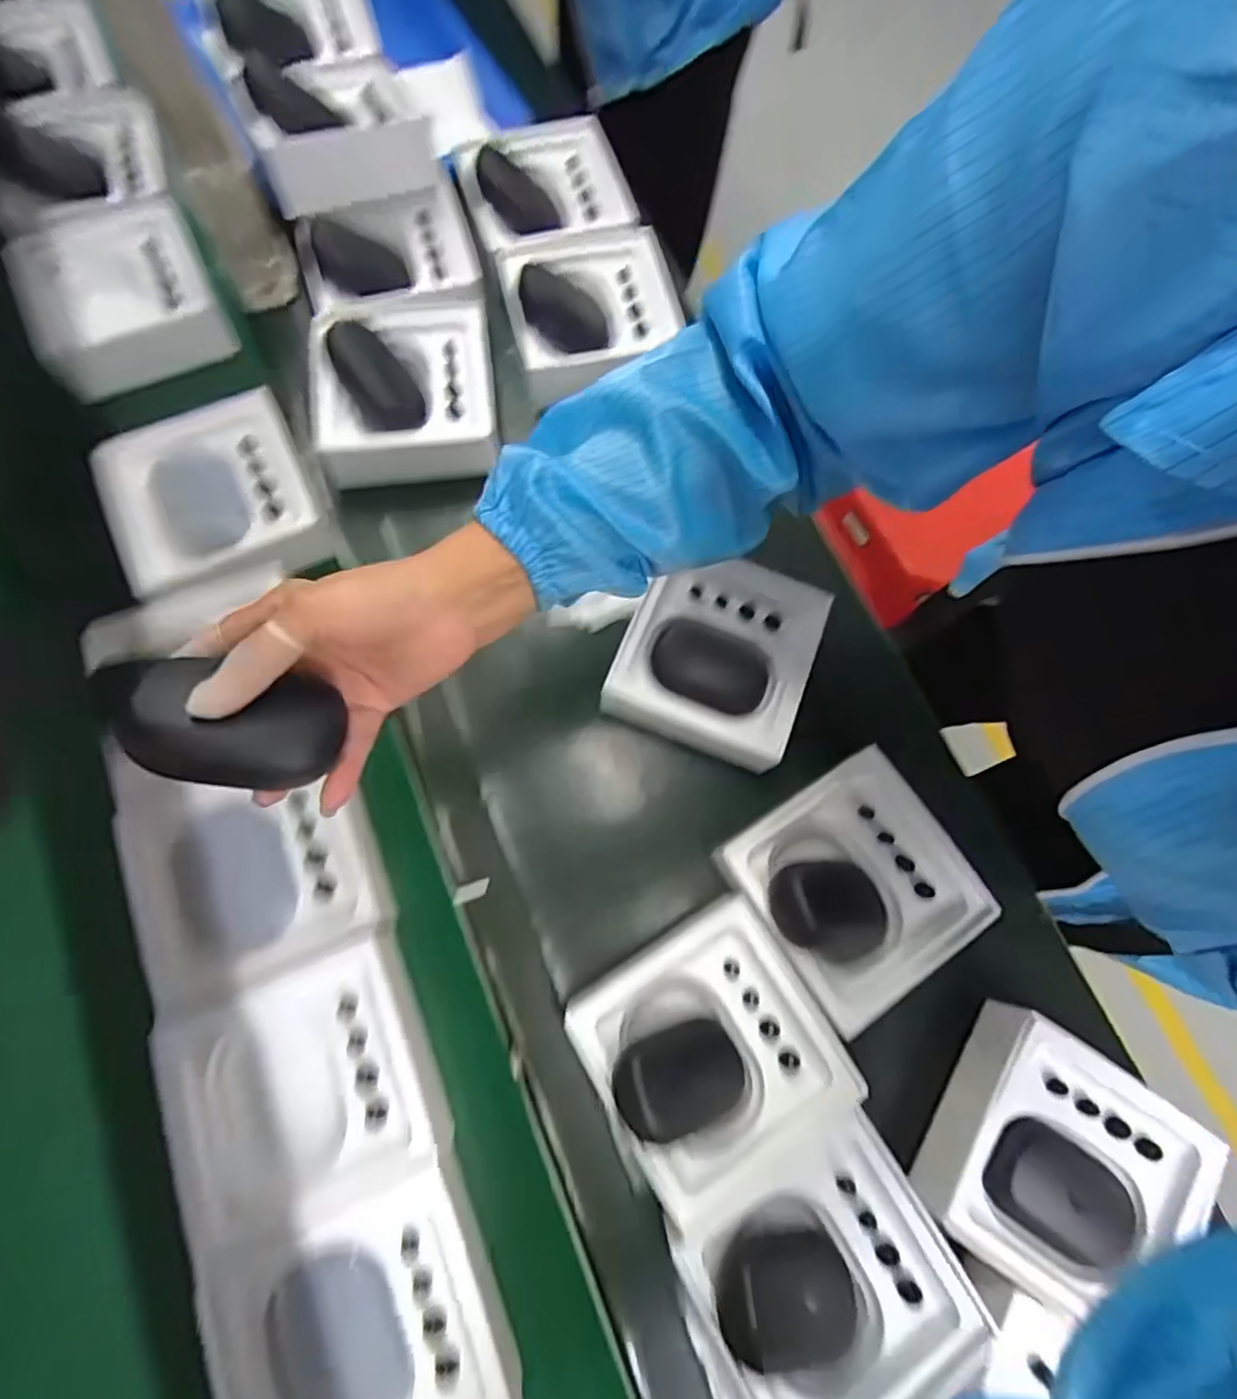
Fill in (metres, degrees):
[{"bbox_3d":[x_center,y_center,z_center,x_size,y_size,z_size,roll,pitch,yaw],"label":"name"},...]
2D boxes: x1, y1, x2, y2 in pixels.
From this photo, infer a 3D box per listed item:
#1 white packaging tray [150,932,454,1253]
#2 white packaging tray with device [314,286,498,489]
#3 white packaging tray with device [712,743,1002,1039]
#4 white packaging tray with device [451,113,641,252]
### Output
[{"bbox_3d":[-0.190,0.233,0.383,0.142,0.040,0.134,-20,75,-5],"label":"white packaging tray"},{"bbox_3d":[-0.176,-0.260,0.516,0.136,0.055,0.143,-8,74,-2],"label":"white packaging tray with device"},{"bbox_3d":[0.160,0.121,0.418,0.138,0.042,0.135,-33,77,-8],"label":"white packaging tray with device"},{"bbox_3d":[-0.067,-0.473,0.580,0.147,0.048,0.143,-15,75,-4],"label":"white packaging tray with device"}]

